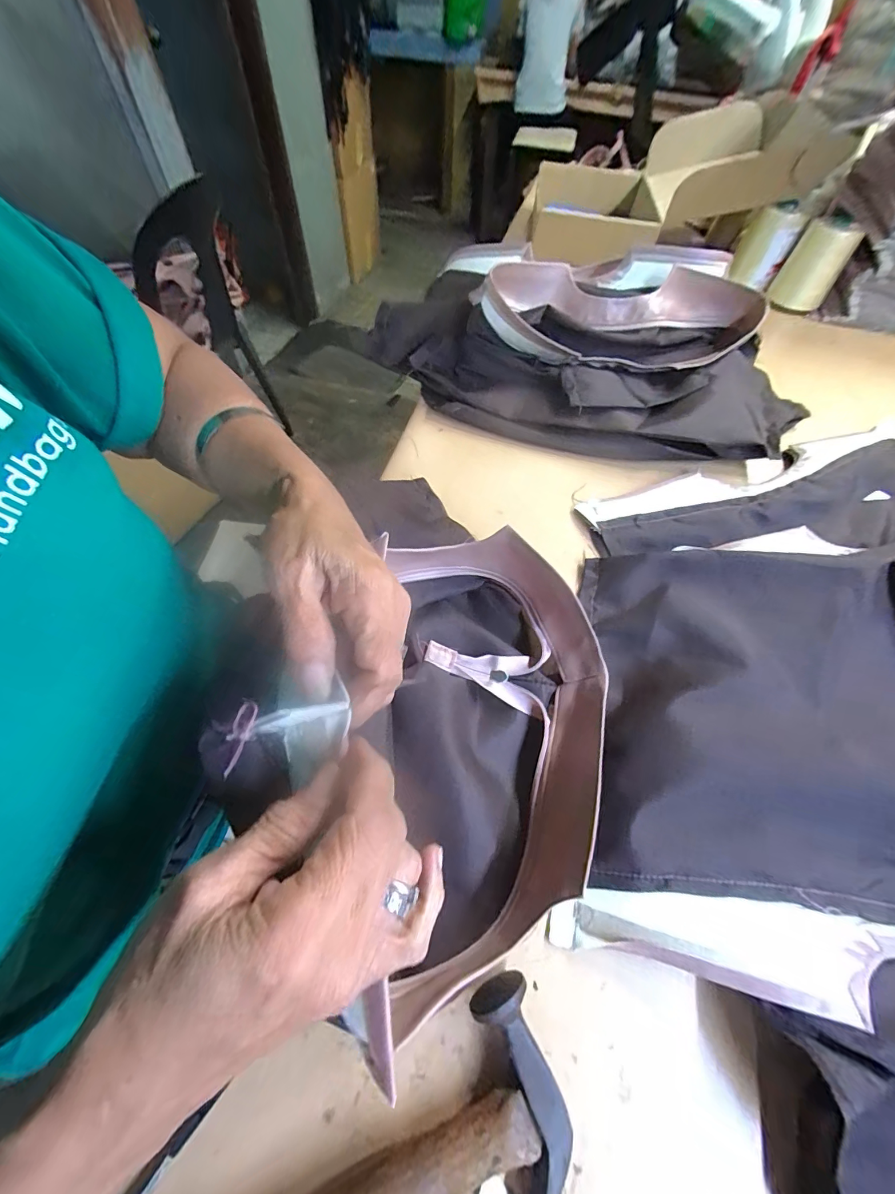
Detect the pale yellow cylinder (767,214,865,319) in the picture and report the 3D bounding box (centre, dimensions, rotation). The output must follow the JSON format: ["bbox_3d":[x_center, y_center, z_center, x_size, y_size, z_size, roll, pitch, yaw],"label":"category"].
[{"bbox_3d":[0.592,-0.534,0.674,0.082,0.107,0.075,35,64,17],"label":"pale yellow cylinder"}]

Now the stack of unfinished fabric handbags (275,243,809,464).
[{"bbox_3d":[0.183,-0.330,0.524,0.528,0.074,0.316,12,60,5],"label":"stack of unfinished fabric handbags"}]

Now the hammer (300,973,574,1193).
[{"bbox_3d":[-0.037,0.279,0.204,0.193,0.029,0.089,-13,61,-10],"label":"hammer"}]

